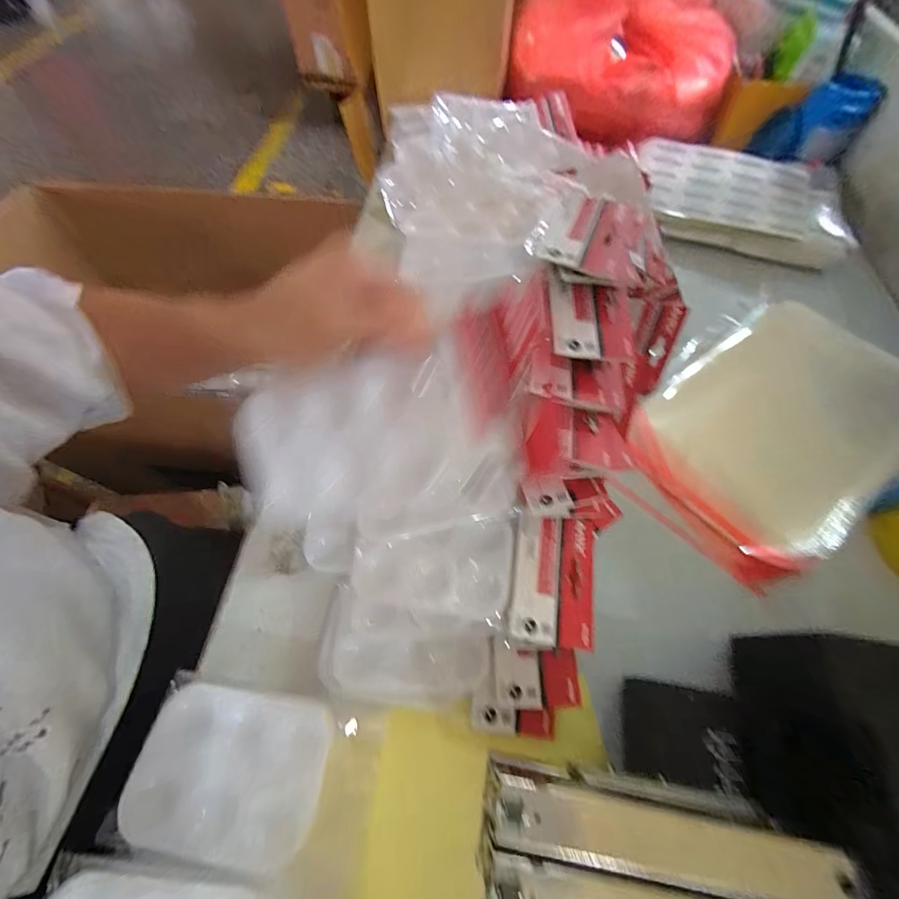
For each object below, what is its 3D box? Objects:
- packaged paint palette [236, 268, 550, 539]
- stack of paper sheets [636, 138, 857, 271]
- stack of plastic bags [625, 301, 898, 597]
[{"bbox_3d":[-0.034,-0.003,0.220,0.197,0.008,0.109,-17,103,18],"label":"packaged paint palette"},{"bbox_3d":[0.435,-0.378,0.564,0.294,0.039,0.230,12,63,7],"label":"stack of paper sheets"},{"bbox_3d":[0.356,-0.036,0.415,0.343,0.026,0.217,-34,67,-16],"label":"stack of plastic bags"}]

